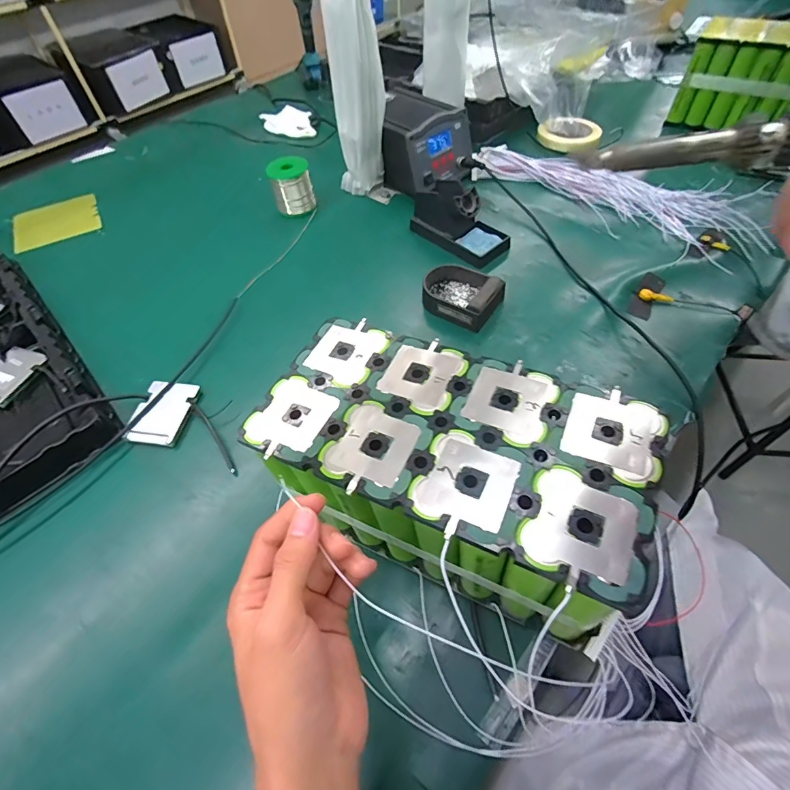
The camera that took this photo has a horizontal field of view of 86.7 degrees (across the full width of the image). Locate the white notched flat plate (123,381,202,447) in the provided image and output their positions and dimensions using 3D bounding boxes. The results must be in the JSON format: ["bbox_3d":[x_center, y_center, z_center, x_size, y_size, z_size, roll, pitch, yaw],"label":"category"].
[{"bbox_3d":[-0.270,0.019,0.487,0.060,0.008,0.080,7,55,7],"label":"white notched flat plate"}]

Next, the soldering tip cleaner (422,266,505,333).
[{"bbox_3d":[0.087,-0.138,0.560,0.108,0.034,0.082,22,58,17],"label":"soldering tip cleaner"}]

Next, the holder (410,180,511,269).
[{"bbox_3d":[0.102,-0.271,0.631,0.081,0.067,0.149,-38,61,-22],"label":"holder"}]

